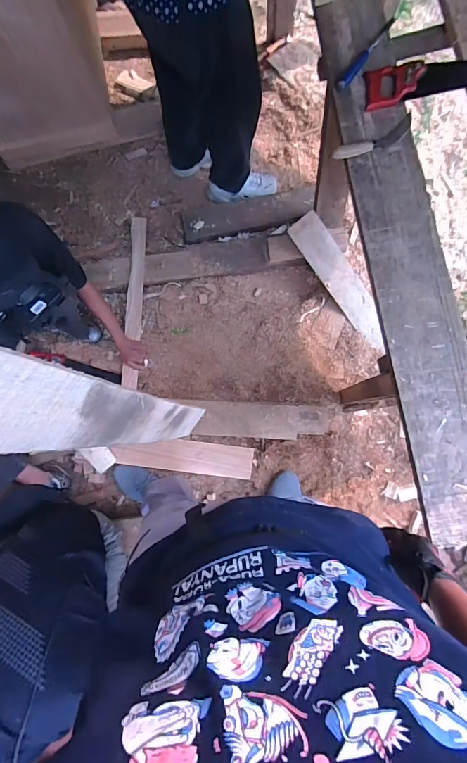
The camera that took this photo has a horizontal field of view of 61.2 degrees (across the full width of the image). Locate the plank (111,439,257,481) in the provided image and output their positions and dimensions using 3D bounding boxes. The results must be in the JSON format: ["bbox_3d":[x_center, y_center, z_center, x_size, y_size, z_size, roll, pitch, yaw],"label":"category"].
[{"bbox_3d":[-0.171,0.265,1.395,0.476,0.021,0.111,7,91,-5],"label":"plank"}]

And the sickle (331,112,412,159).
[{"bbox_3d":[0.310,-0.522,0.849,0.201,0.018,0.044,-29,81,-2],"label":"sickle"}]

